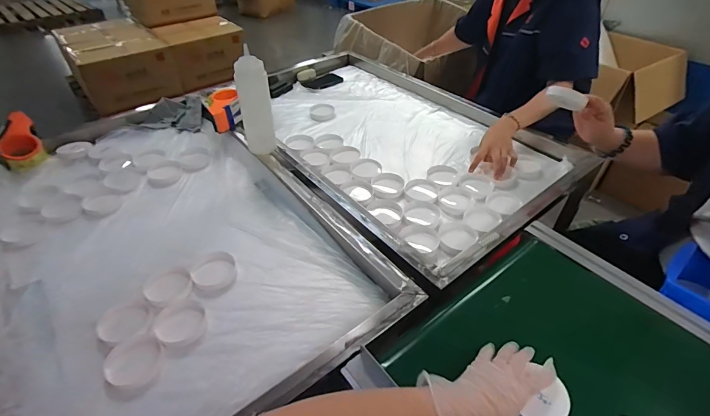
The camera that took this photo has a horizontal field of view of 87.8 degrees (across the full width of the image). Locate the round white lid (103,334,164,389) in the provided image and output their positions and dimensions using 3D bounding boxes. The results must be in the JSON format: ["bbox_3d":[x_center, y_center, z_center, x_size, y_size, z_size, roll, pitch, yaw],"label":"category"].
[{"bbox_3d":[-0.326,0.224,0.546,0.074,0.010,0.084,-24,46,-24],"label":"round white lid"}]

